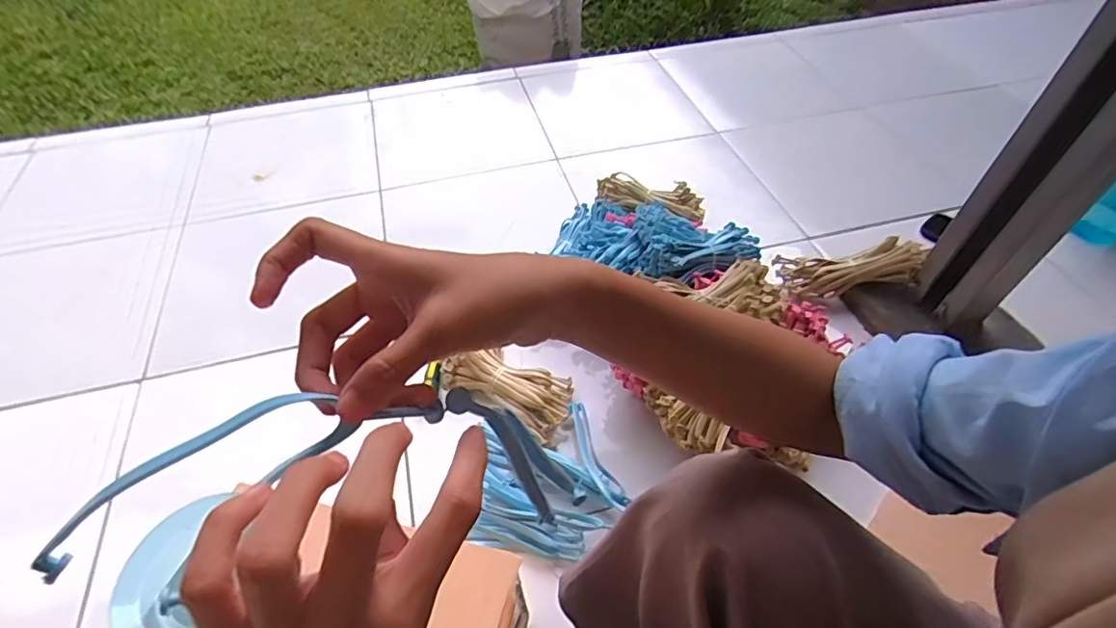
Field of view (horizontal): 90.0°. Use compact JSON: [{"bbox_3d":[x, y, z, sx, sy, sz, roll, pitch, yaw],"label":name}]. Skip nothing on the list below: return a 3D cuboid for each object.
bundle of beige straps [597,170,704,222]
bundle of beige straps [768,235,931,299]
[{"bbox_3d":[0.177,-0.232,1.104,0.228,0.048,0.077,21,54,18],"label":"bundle of beige straps"},{"bbox_3d":[0.484,-0.075,0.934,0.215,0.063,0.053,-9,42,25],"label":"bundle of beige straps"}]

